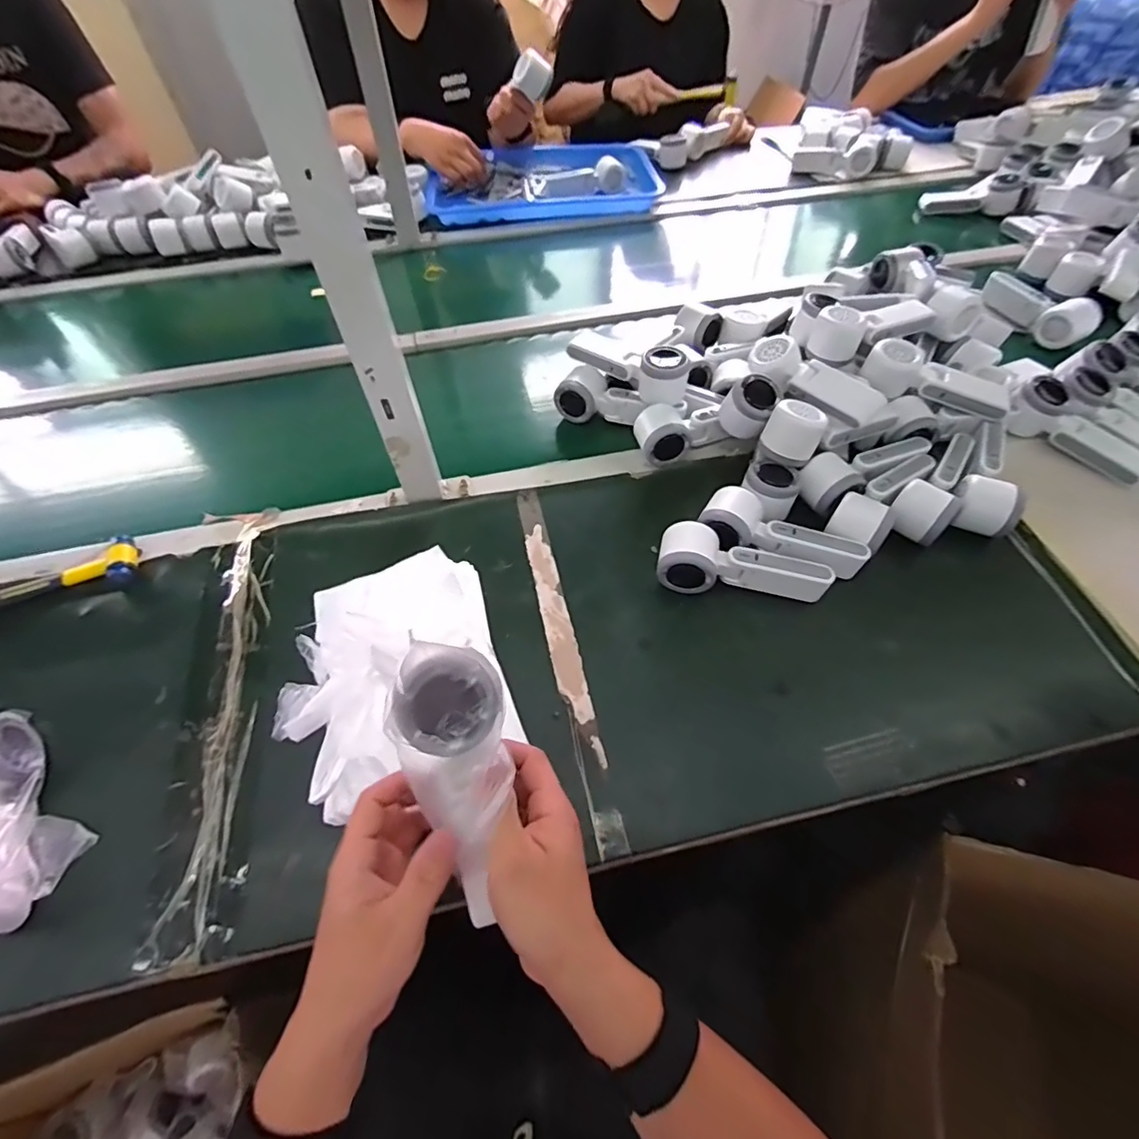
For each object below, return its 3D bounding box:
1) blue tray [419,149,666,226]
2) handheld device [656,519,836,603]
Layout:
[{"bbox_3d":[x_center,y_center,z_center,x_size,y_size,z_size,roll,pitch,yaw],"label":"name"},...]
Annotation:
[{"bbox_3d":[-0.057,-0.839,1.165,0.480,0.044,0.312,-4,55,-1],"label":"blue tray"},{"bbox_3d":[0.175,0.002,0.550,0.165,0.051,0.064,11,56,9],"label":"handheld device"}]

